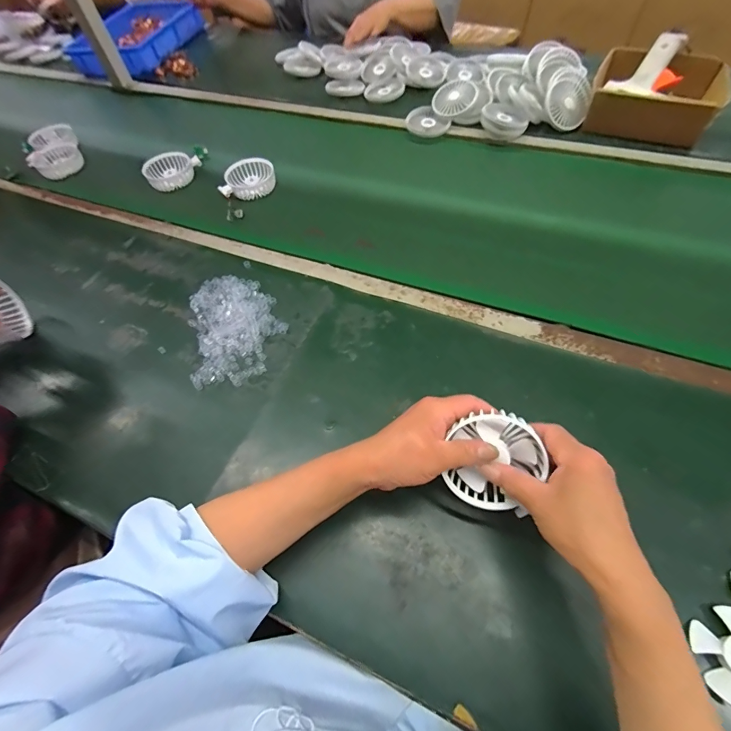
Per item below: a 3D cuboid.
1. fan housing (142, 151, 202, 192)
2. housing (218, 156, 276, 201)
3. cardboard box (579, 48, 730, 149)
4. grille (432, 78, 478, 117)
[{"bbox_3d":[-0.375,-0.381,0.761,0.106,0.034,0.077,-28,59,-12],"label":"fan housing"},{"bbox_3d":[-0.219,-0.346,0.729,0.099,0.032,0.083,-17,58,-5],"label":"housing"},{"bbox_3d":[0.537,-0.500,0.727,0.203,0.069,0.203,20,62,17],"label":"cardboard box"},{"bbox_3d":[0.176,-0.529,0.772,0.079,0.014,0.078,-4,80,24],"label":"grille"}]

